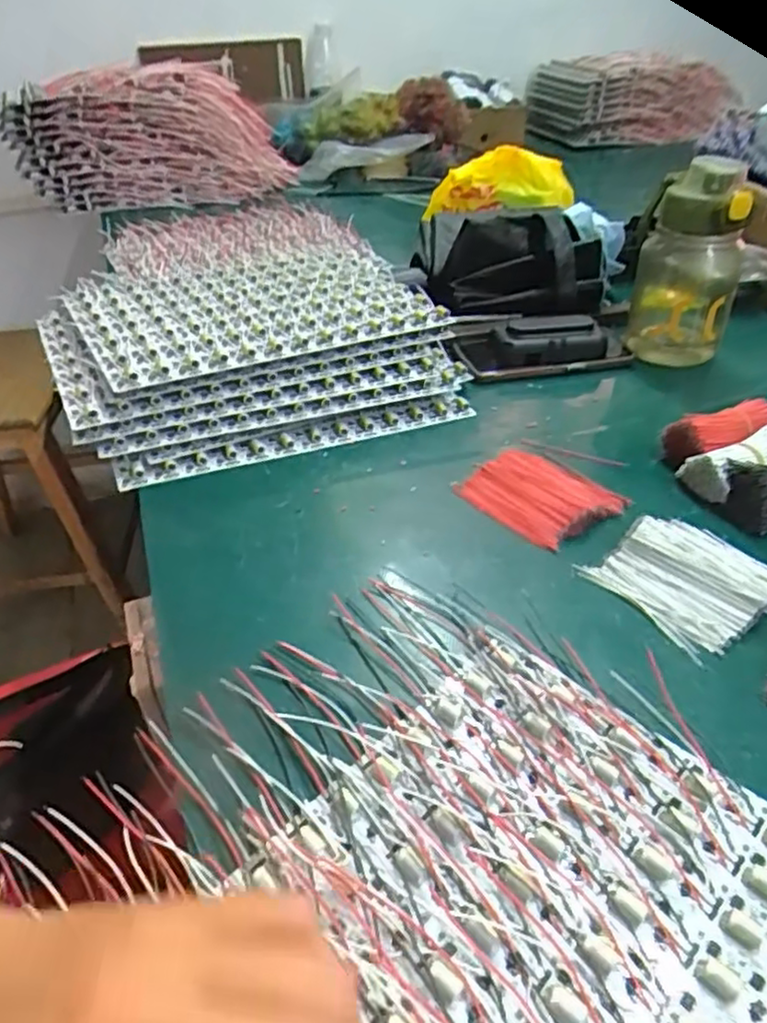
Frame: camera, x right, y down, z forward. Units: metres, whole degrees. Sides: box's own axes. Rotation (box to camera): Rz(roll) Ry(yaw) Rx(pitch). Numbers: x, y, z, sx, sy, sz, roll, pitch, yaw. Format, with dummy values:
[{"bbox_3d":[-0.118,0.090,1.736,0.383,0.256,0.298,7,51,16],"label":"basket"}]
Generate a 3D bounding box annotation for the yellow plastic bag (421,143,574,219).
[{"bbox_3d":[0.153,-0.431,0.907,0.192,0.075,0.093,-2,36,5],"label":"yellow plastic bag"}]

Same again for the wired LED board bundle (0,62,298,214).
[{"bbox_3d":[-0.381,-0.622,1.140,0.433,0.192,0.145,-9,36,-5],"label":"wired LED board bundle"}]

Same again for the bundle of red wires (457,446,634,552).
[{"bbox_3d":[0.110,-0.014,0.479,0.080,0.014,0.090,-27,45,-31],"label":"bundle of red wires"}]

